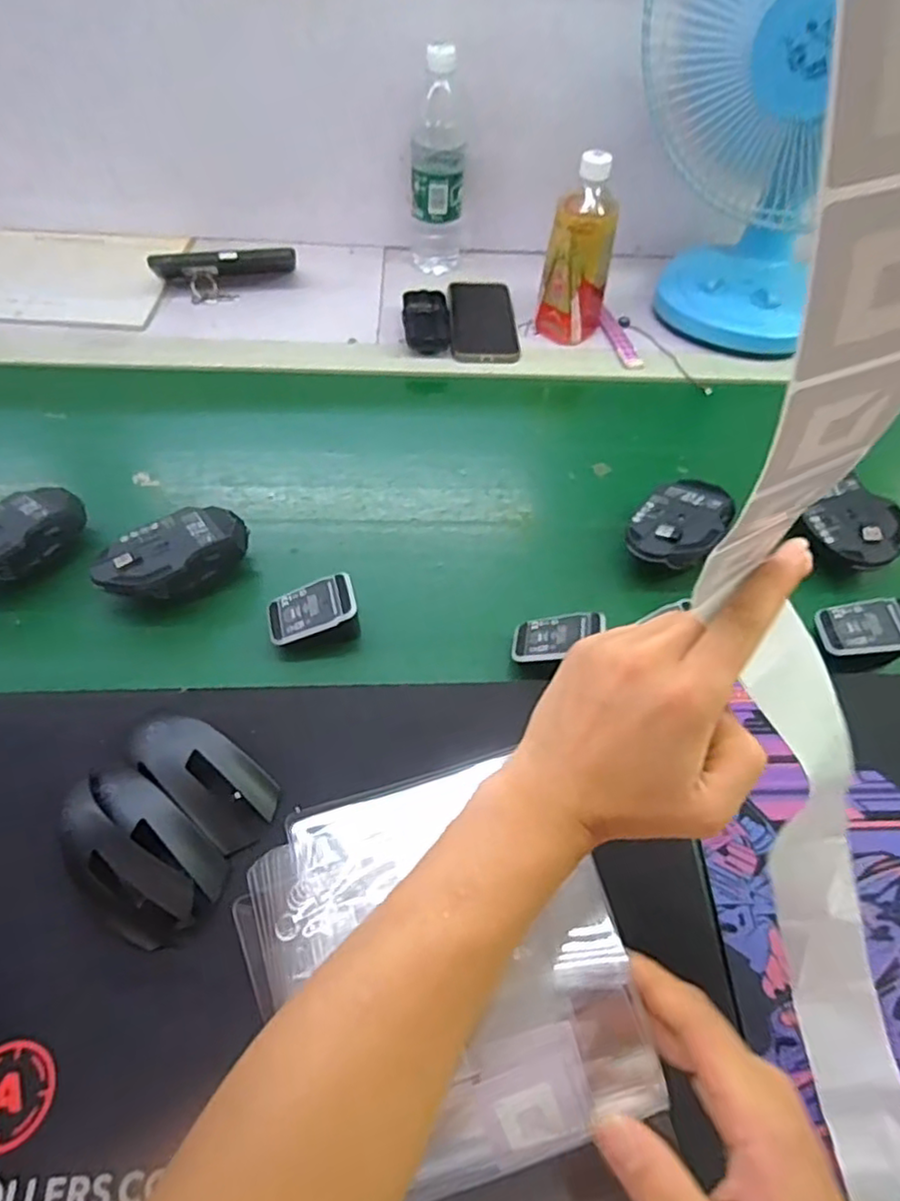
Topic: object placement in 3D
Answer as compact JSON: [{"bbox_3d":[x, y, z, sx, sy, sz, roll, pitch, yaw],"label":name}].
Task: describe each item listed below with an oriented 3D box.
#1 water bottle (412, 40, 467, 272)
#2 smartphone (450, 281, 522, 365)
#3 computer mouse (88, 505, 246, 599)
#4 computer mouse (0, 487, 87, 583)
[{"bbox_3d":[-0.014,-0.517,0.783,0.065,0.211,0.069,5,55,-1],"label":"water bottle"},{"bbox_3d":[0.039,-0.335,0.780,0.079,0.007,0.173,1,55,-4],"label":"smartphone"},{"bbox_3d":[-0.223,-0.035,0.531,0.112,0.046,0.072,-35,64,-25],"label":"computer mouse"},{"bbox_3d":[-0.354,-0.047,0.532,0.072,0.047,0.116,38,61,20],"label":"computer mouse"}]

